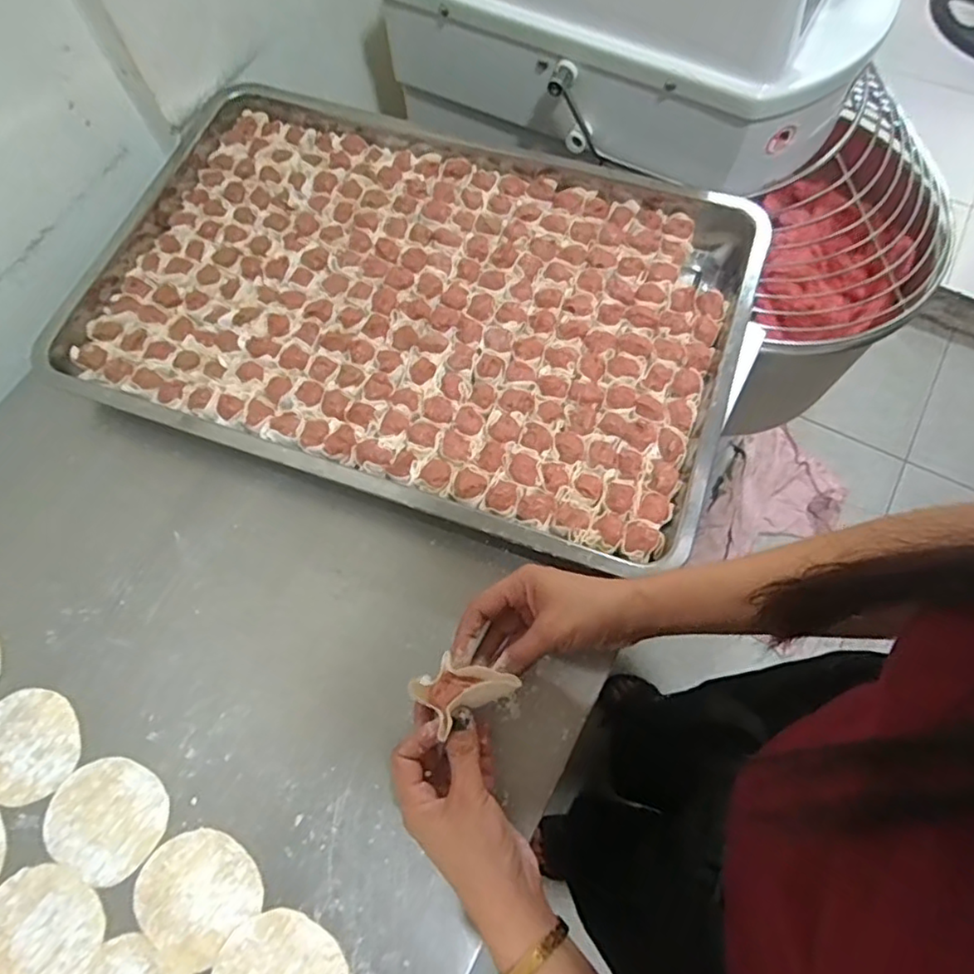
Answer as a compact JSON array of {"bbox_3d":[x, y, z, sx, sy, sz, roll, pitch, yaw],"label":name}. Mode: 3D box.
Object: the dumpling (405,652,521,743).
[{"bbox_3d":[-0.017,0.132,0.419,0.059,0.019,0.046,-34,71,-14],"label":"dumpling"}]

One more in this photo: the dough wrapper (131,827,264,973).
[{"bbox_3d":[-0.203,0.282,0.438,0.079,0.004,0.075,39,72,15],"label":"dough wrapper"}]

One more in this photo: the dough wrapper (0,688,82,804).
[{"bbox_3d":[-0.351,0.195,0.476,0.077,0.004,0.079,0,67,0],"label":"dough wrapper"}]

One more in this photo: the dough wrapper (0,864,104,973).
[{"bbox_3d":[-0.309,0.305,0.431,0.079,0.004,0.074,0,67,0],"label":"dough wrapper"}]

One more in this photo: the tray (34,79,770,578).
[{"bbox_3d":[-0.073,-0.174,0.596,0.603,0.050,0.389,19,68,8],"label":"tray"}]

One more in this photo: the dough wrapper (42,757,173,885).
[{"bbox_3d":[-0.277,0.239,0.456,0.084,0.004,0.074,27,69,11],"label":"dough wrapper"}]

